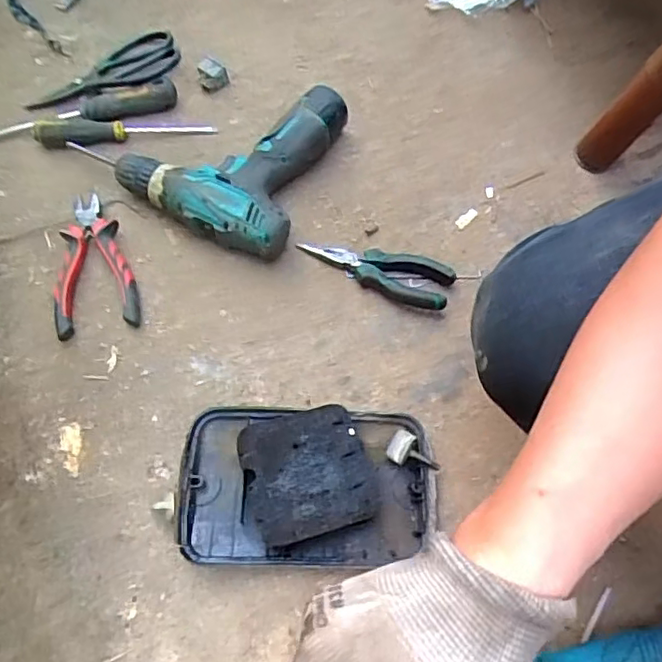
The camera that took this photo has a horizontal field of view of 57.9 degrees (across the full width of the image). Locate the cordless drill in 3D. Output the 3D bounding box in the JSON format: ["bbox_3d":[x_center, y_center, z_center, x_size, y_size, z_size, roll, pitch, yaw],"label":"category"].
[{"bbox_3d":[-0.113,-0.183,0.602,0.206,0.065,0.181,20,75,13],"label":"cordless drill"}]

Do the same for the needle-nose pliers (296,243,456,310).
[{"bbox_3d":[0.041,-0.056,0.560,0.141,0.013,0.043,12,73,11],"label":"needle-nose pliers"}]

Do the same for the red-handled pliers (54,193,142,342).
[{"bbox_3d":[-0.226,-0.063,0.571,0.072,0.032,0.132,-14,70,2],"label":"red-handled pliers"}]

